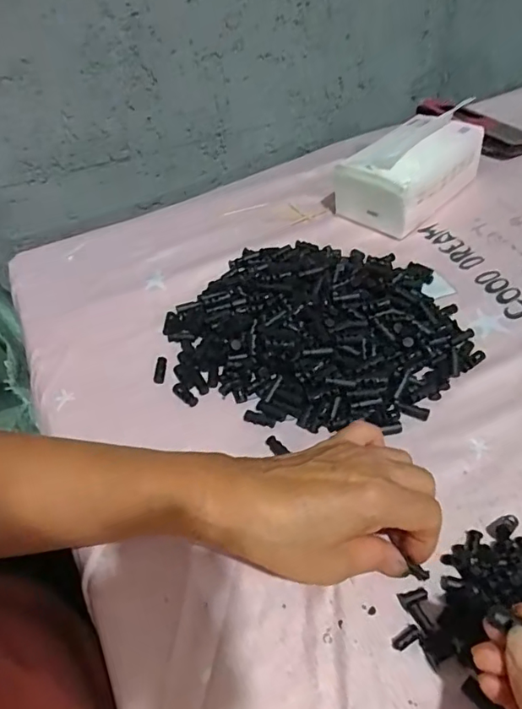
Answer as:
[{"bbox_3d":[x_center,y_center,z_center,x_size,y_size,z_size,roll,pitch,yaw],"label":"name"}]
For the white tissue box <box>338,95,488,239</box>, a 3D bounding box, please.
[{"bbox_3d":[0.161,-0.209,0.585,0.106,0.081,0.174,33,58,31],"label":"white tissue box"}]

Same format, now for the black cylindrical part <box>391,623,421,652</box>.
[{"bbox_3d":[0.083,0.161,0.298,0.018,0.004,0.008,-27,50,-19],"label":"black cylindrical part"}]

